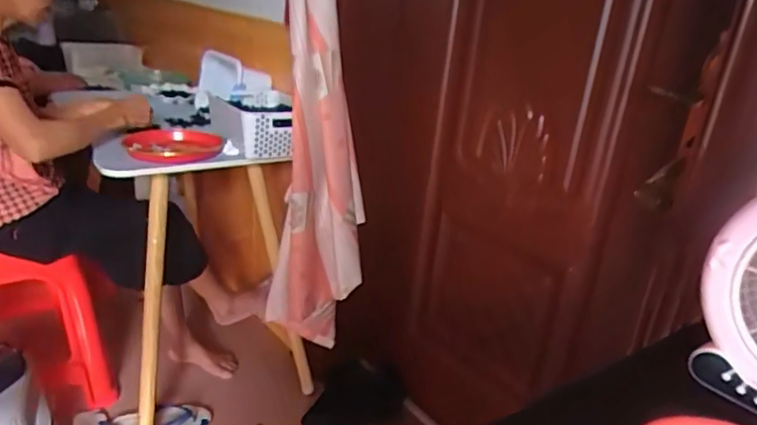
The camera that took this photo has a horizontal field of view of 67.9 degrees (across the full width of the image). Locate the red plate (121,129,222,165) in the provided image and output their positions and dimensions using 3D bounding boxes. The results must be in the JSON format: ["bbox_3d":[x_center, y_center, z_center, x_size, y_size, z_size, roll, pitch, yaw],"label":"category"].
[{"bbox_3d":[-0.466,-0.151,1.290,0.207,0.026,0.260,-9,27,-31],"label":"red plate"}]

